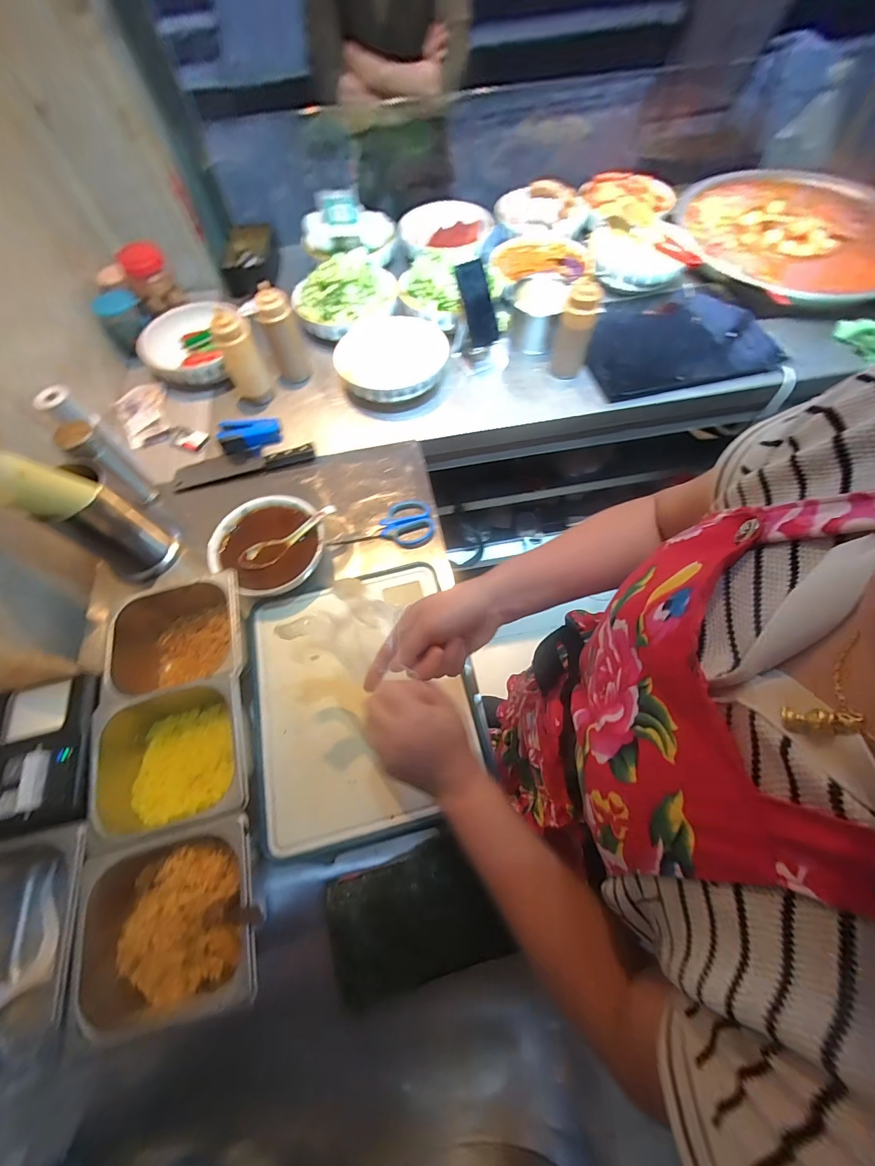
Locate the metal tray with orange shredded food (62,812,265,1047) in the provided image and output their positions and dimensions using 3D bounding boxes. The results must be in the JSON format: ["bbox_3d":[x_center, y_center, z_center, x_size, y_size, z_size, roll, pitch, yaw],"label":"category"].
[{"bbox_3d":[-0.273,0.359,0.432,0.178,0.079,0.168,-14,66,-5],"label":"metal tray with orange shredded food"}]

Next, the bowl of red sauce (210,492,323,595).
[{"bbox_3d":[-0.276,-0.059,0.670,0.167,0.071,0.165,0,65,1],"label":"bowl of red sauce"}]

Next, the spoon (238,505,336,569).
[{"bbox_3d":[-0.240,-0.075,0.644,0.167,0.034,0.038,-30,68,-12],"label":"spoon"}]

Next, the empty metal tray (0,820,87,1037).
[{"bbox_3d":[-0.444,0.378,0.449,0.156,0.108,0.181,-12,66,-4],"label":"empty metal tray"}]

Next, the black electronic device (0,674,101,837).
[{"bbox_3d":[-0.468,0.191,0.476,0.124,0.029,0.179,-13,62,-6],"label":"black electronic device"}]

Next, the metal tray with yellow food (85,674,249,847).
[{"bbox_3d":[-0.318,0.217,0.502,0.181,0.089,0.158,-11,66,-4],"label":"metal tray with yellow food"}]

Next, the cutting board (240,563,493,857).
[{"bbox_3d":[-0.112,0.155,0.576,0.310,0.020,0.347,-14,66,-5],"label":"cutting board"}]

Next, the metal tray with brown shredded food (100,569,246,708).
[{"bbox_3d":[-0.358,0.086,0.565,0.185,0.082,0.155,-15,66,-5],"label":"metal tray with brown shredded food"}]

